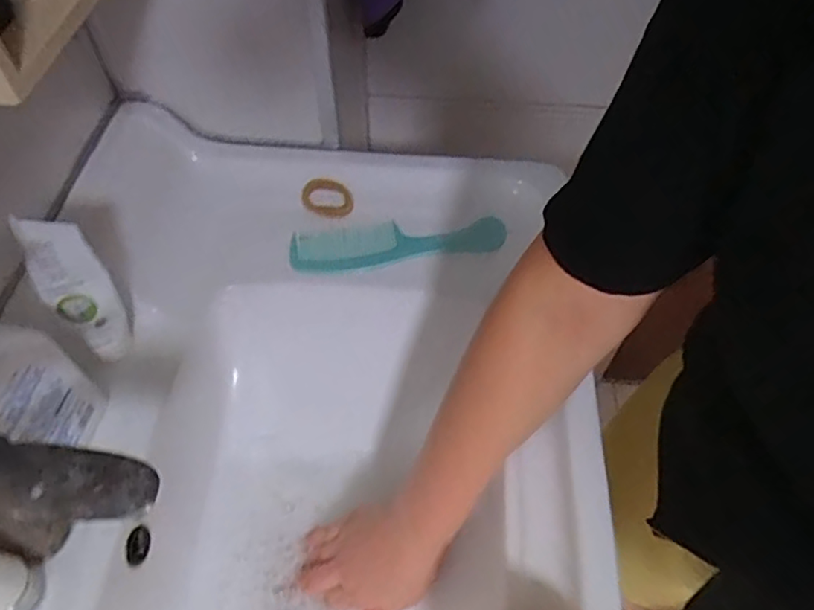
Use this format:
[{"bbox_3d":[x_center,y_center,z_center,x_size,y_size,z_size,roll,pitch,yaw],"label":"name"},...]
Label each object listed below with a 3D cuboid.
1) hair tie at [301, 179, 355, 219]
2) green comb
[{"bbox_3d":[-0.084,-0.114,0.631,0.056,0.004,0.043,16,74,-2],"label":"hair tie"},{"bbox_3d":[-0.010,-0.065,0.609,0.216,0.010,0.051,-8,68,-3],"label":"green comb"}]

